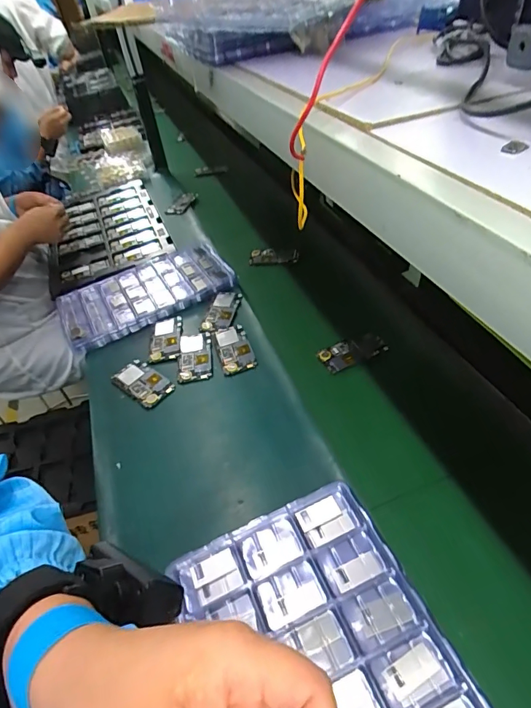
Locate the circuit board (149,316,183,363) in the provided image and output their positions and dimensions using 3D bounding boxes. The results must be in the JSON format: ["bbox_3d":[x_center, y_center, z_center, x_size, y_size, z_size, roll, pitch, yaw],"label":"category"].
[{"bbox_3d":[-0.198,-0.032,0.861,0.061,0.012,0.106,-8,44,0],"label":"circuit board"}]

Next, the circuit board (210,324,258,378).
[{"bbox_3d":[-0.061,-0.011,0.819,0.065,0.013,0.115,-16,45,-9],"label":"circuit board"}]

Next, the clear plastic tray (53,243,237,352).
[{"bbox_3d":[-0.258,-0.133,0.941,0.362,0.051,0.169,-21,46,-14],"label":"clear plastic tray"}]

